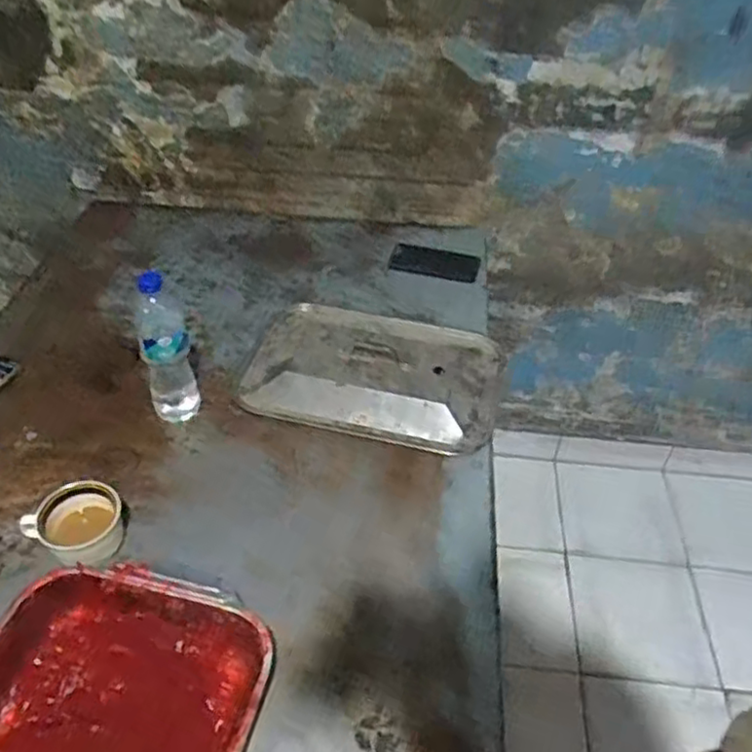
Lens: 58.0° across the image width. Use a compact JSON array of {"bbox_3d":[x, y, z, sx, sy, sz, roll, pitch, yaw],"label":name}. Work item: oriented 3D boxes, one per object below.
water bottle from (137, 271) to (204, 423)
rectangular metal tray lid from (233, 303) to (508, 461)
[{"bbox_3d":[-0.281,-0.036,0.910,0.062,0.229,0.054,-18,47,-20],"label":"water bottle"},{"bbox_3d":[0.000,-0.023,1.043,0.379,0.044,0.271,11,44,9],"label":"rectangular metal tray lid"}]

